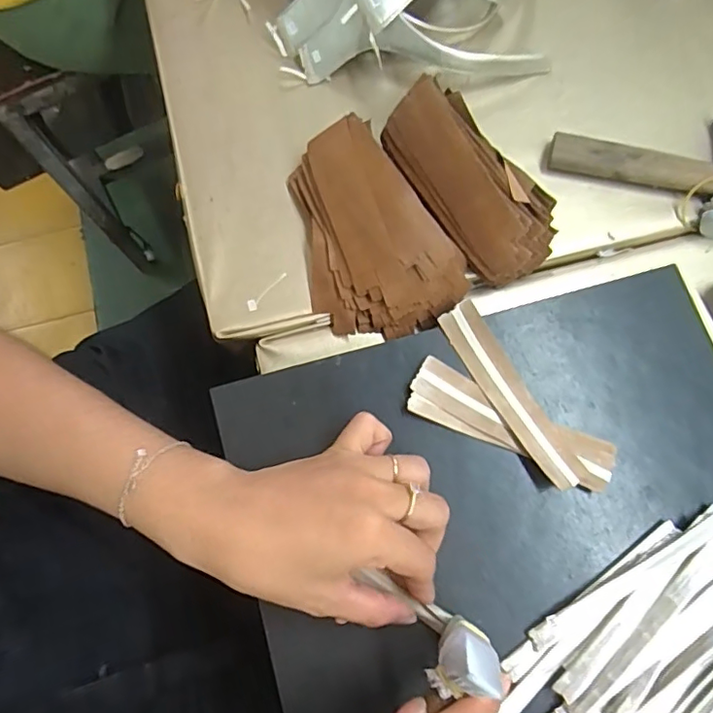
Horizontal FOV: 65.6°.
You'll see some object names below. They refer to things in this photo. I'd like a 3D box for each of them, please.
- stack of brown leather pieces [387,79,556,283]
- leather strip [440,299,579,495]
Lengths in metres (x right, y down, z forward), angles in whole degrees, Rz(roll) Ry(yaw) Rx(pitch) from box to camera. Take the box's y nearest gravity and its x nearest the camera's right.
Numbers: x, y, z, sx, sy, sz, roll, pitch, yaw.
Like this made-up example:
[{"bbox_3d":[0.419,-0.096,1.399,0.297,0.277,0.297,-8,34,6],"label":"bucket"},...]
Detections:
[{"bbox_3d":[0.074,-0.112,0.351,0.061,0.035,0.133,-38,91,-8],"label":"stack of brown leather pieces"},{"bbox_3d":[0.091,0.021,0.326,0.024,0.012,0.120,-30,77,-6],"label":"leather strip"}]

